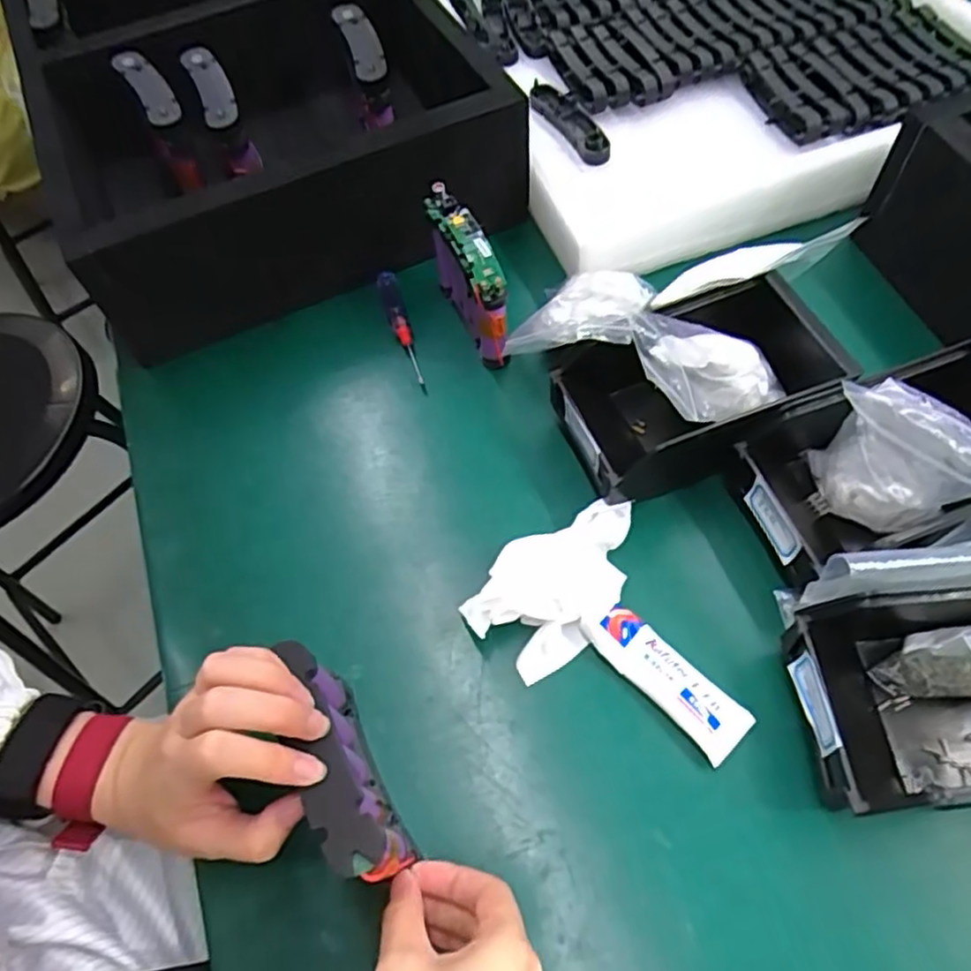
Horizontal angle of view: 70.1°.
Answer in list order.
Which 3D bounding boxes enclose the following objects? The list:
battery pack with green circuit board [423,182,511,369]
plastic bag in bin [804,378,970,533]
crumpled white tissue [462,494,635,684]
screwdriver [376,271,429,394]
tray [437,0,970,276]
[{"bbox_3d":[-0.011,-0.152,0.533,0.025,0.111,0.109,-21,60,-9],"label":"battery pack with green circuit board"},{"bbox_3d":[0.253,-0.014,0.415,0.098,0.097,0.053,28,65,19],"label":"plastic bag in bin"},{"bbox_3d":[0.048,0.057,0.443,0.074,0.030,0.128,34,66,21],"label":"crumpled white tissue"},{"bbox_3d":[-0.071,-0.130,0.569,0.017,0.022,0.133,-13,59,-5],"label":"screwdriver"},{"bbox_3d":[0.219,-0.413,0.672,0.452,0.089,0.459,-22,60,-10],"label":"tray"}]

